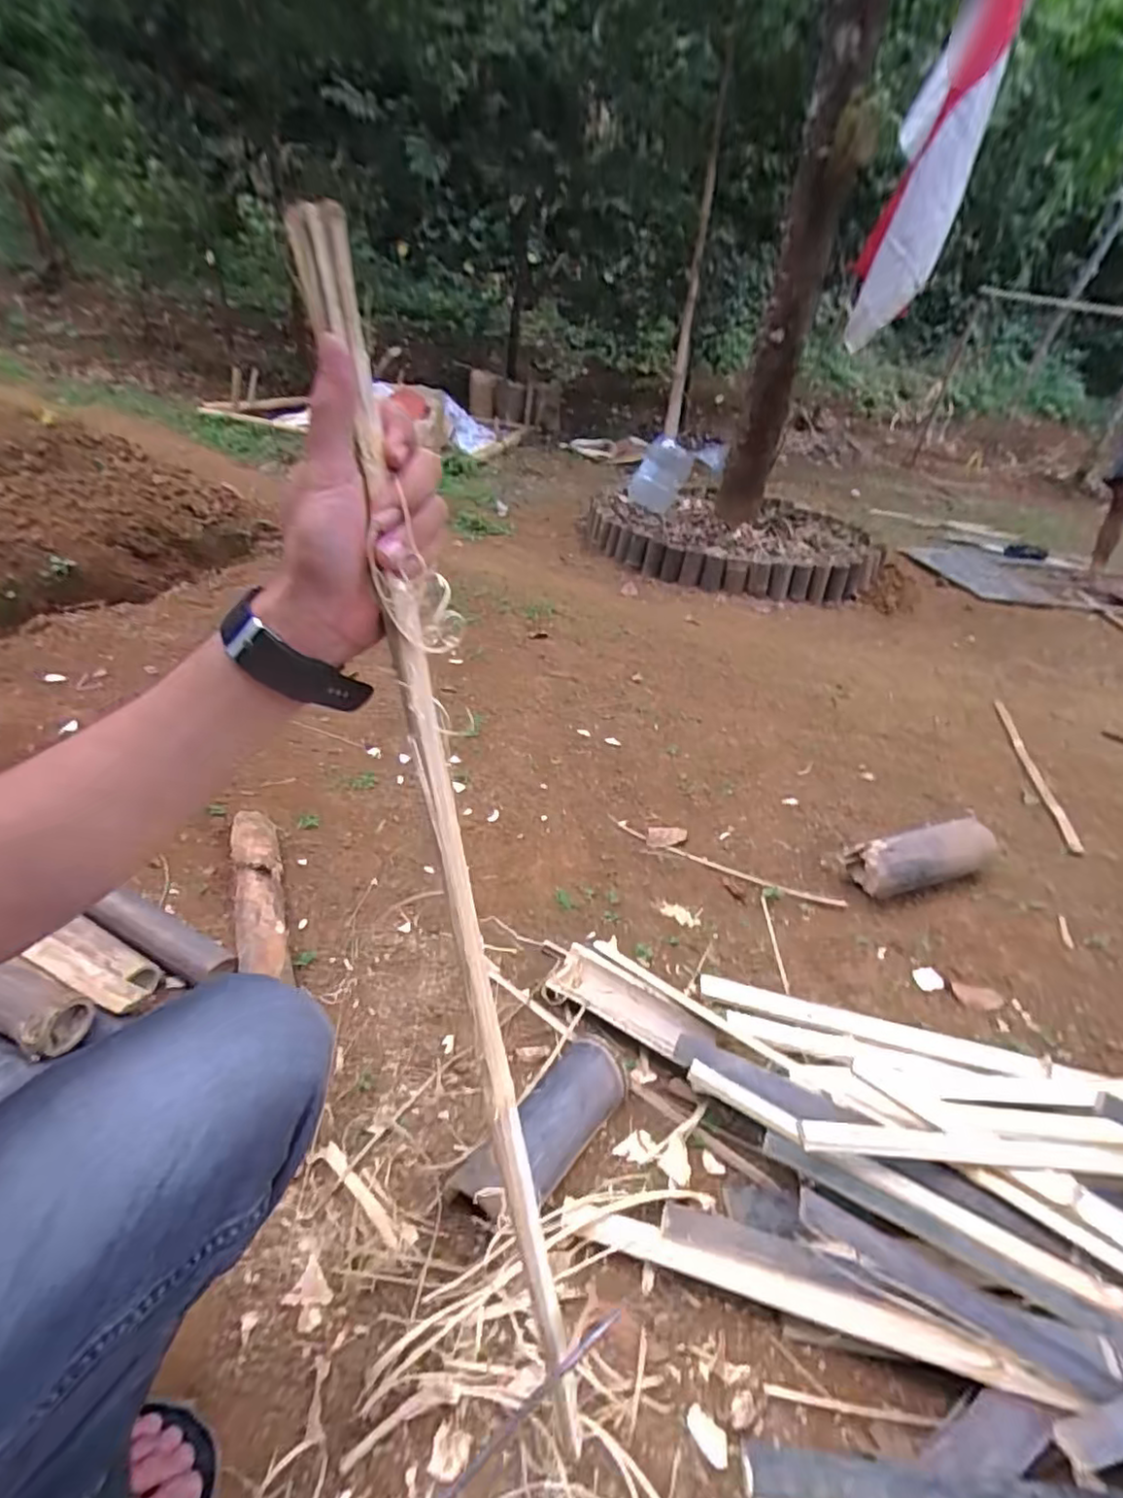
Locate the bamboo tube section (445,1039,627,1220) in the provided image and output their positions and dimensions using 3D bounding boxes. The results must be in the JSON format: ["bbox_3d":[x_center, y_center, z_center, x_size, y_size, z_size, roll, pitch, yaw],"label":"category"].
[{"bbox_3d":[-0.013,0.447,0.754,0.091,0.061,0.251,27,36,28],"label":"bamboo tube section"}]

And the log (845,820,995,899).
[{"bbox_3d":[0.731,0.217,1.271,0.355,0.106,0.103,-5,34,-19],"label":"log"}]

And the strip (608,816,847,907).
[{"bbox_3d":[0.323,0.232,1.273,0.482,0.018,0.036,18,33,16],"label":"strip"}]

